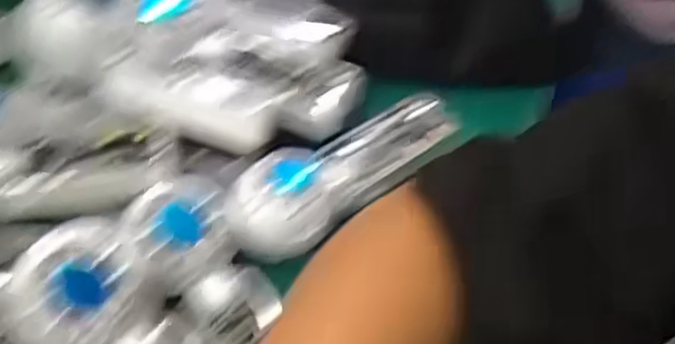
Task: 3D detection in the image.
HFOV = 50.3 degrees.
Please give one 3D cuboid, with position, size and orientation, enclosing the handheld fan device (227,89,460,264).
[{"bbox_3d":[0.008,-0.010,0.481,0.190,0.028,0.054,-34,57,-27],"label":"handheld fan device"}]

